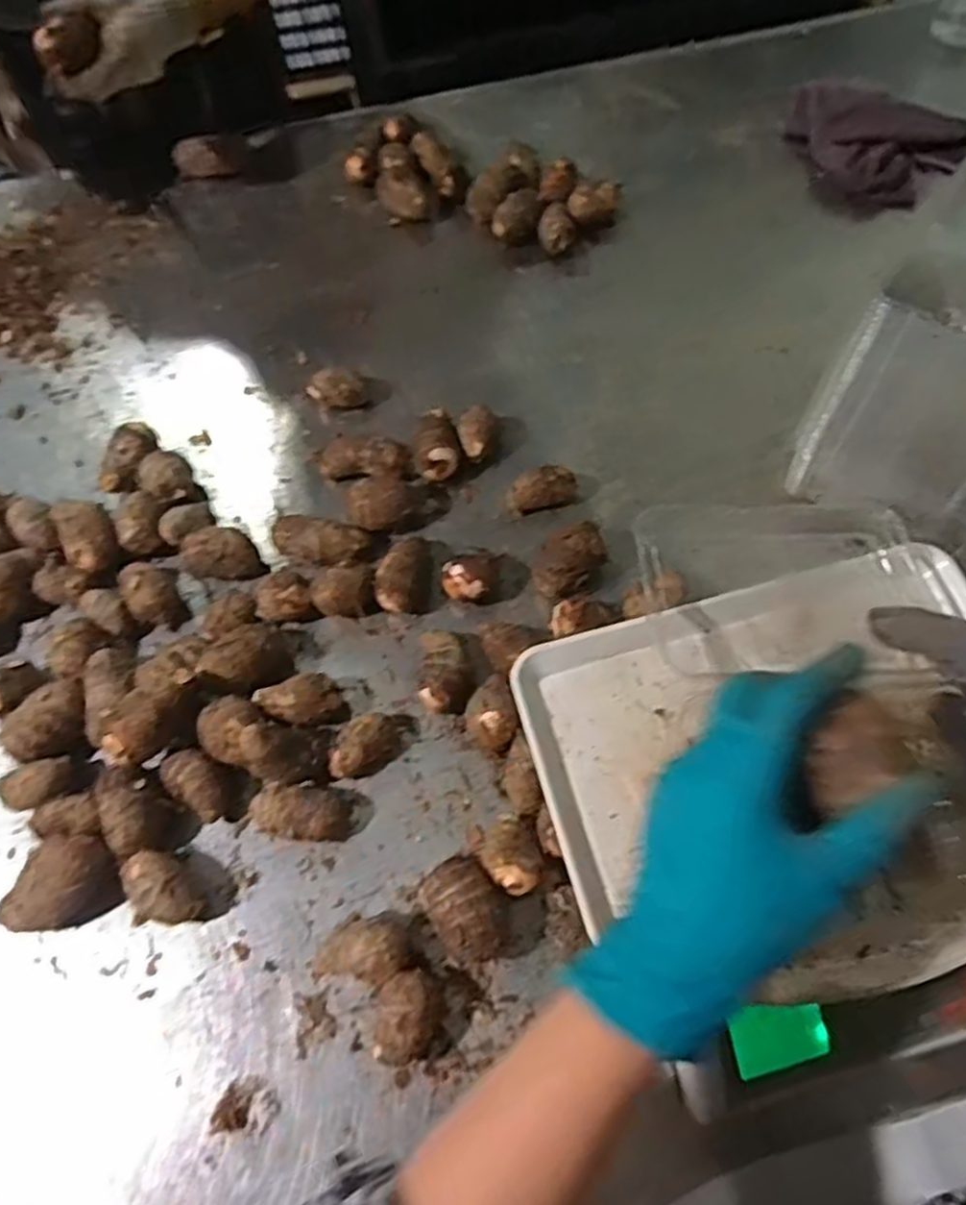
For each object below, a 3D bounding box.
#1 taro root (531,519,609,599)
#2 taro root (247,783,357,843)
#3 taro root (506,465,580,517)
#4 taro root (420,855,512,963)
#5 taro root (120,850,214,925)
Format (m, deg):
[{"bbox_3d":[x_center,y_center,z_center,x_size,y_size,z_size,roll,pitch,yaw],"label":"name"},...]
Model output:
[{"bbox_3d":[0.074,-0.032,0.640,0.049,0.050,0.066,34,72,19],"label":"taro root"},{"bbox_3d":[-0.134,0.157,0.566,0.069,0.036,0.039,3,65,6],"label":"taro root"},{"bbox_3d":[0.054,-0.101,0.686,0.063,0.034,0.036,-3,64,3],"label":"taro root"},{"bbox_3d":[-0.013,0.212,0.520,0.055,0.047,0.067,-30,66,-9],"label":"taro root"},{"bbox_3d":[-0.231,0.206,0.547,0.050,0.038,0.063,-30,66,-9],"label":"taro root"}]

